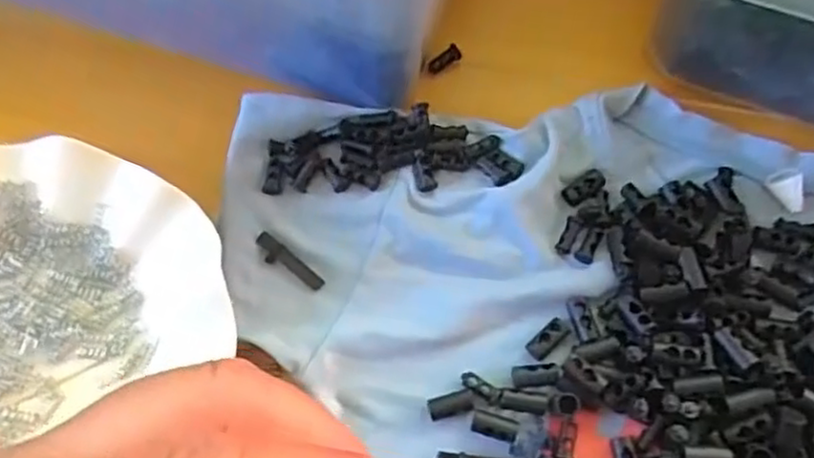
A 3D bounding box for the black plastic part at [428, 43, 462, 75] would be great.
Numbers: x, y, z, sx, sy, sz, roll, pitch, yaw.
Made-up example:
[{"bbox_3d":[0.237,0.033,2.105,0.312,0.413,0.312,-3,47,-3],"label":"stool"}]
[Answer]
[{"bbox_3d":[0.018,-0.081,0.334,0.018,0.006,0.007,-41,75,-11],"label":"black plastic part"}]

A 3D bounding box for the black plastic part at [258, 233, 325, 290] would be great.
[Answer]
[{"bbox_3d":[-0.051,0.015,0.302,0.034,0.005,0.010,33,76,12],"label":"black plastic part"}]

